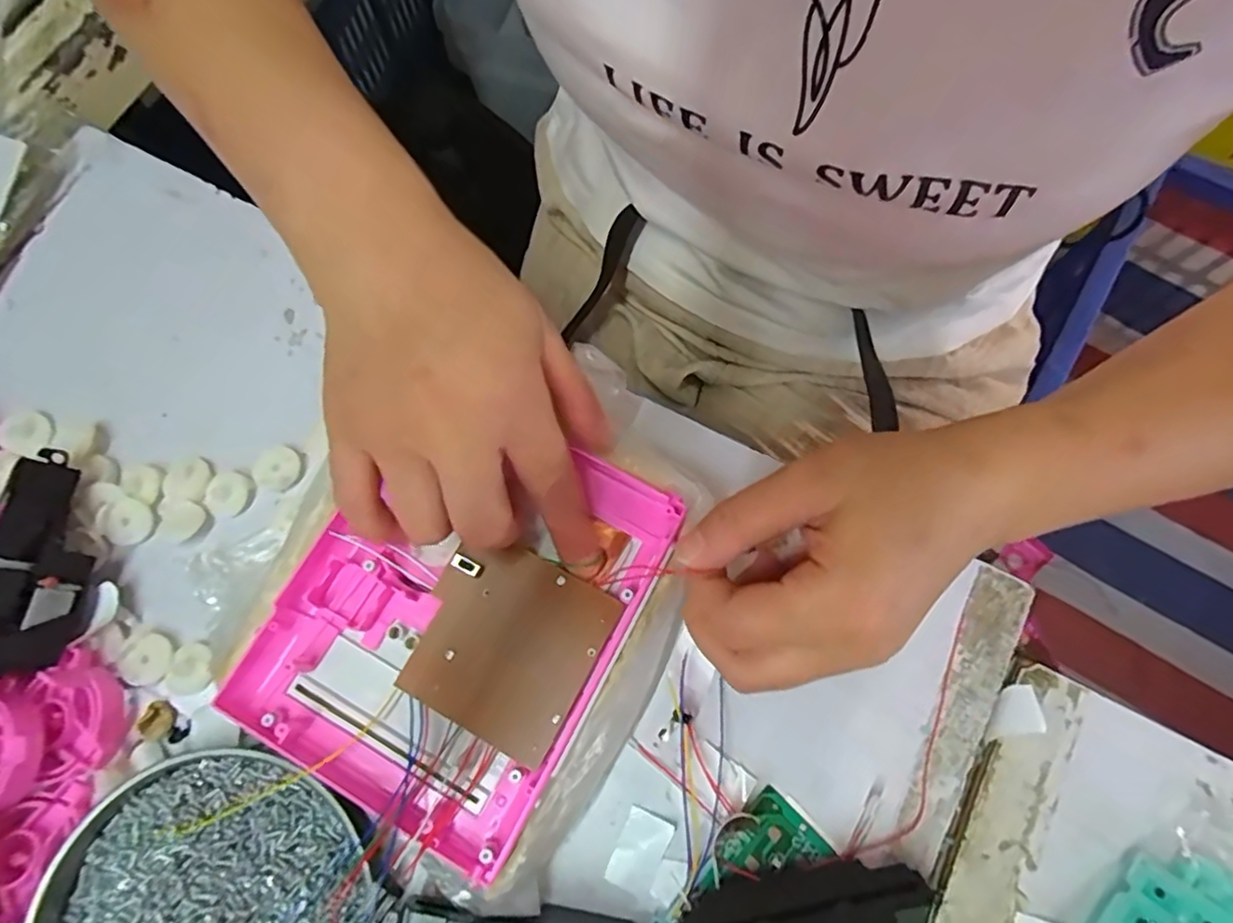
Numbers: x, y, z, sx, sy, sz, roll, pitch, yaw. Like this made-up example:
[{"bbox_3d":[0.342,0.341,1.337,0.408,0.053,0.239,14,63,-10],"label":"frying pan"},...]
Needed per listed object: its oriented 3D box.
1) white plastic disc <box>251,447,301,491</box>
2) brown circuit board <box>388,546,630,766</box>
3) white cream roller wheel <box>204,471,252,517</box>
[{"bbox_3d":[-0.173,0.003,0.315,0.022,0.005,0.023,0,73,1],"label":"white plastic disc"},{"bbox_3d":[-0.046,0.073,0.252,0.071,0.008,0.072,28,76,9],"label":"brown circuit board"},{"bbox_3d":[-0.198,0.016,0.313,0.021,0.004,0.021,0,73,1],"label":"white cream roller wheel"}]

